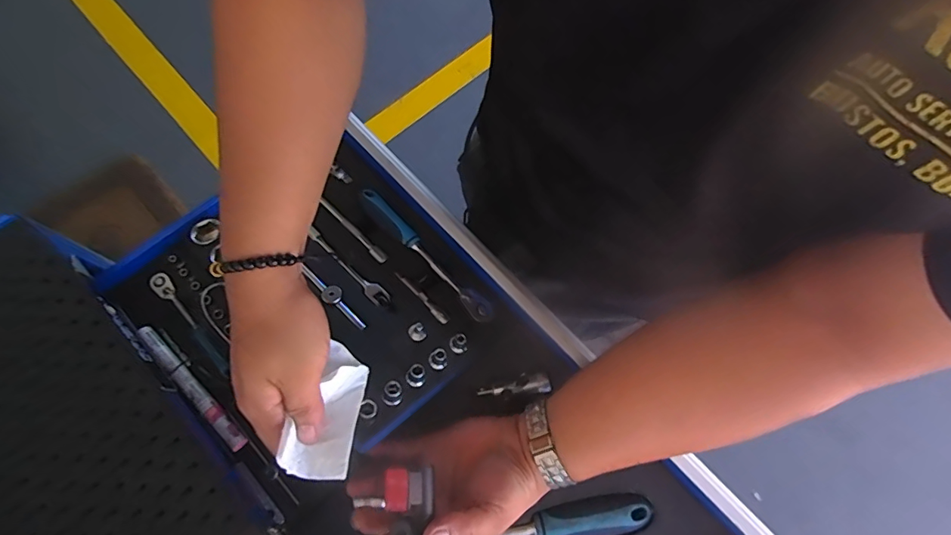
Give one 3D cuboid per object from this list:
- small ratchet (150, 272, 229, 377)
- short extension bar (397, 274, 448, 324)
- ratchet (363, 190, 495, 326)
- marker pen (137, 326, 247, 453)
[{"bbox_3d":[-0.269,0.049,0.444,0.018,0.015,0.120,-42,77,-15],"label":"small ratchet"},{"bbox_3d":[-0.051,0.027,0.453,0.009,0.009,0.069,-40,77,-14],"label":"short extension bar"},{"bbox_3d":[-0.050,-0.016,0.473,0.022,0.019,0.184,-41,77,-14],"label":"ratchet"},{"bbox_3d":[-0.251,0.104,0.416,0.140,0.015,0.014,43,75,12],"label":"marker pen"}]

